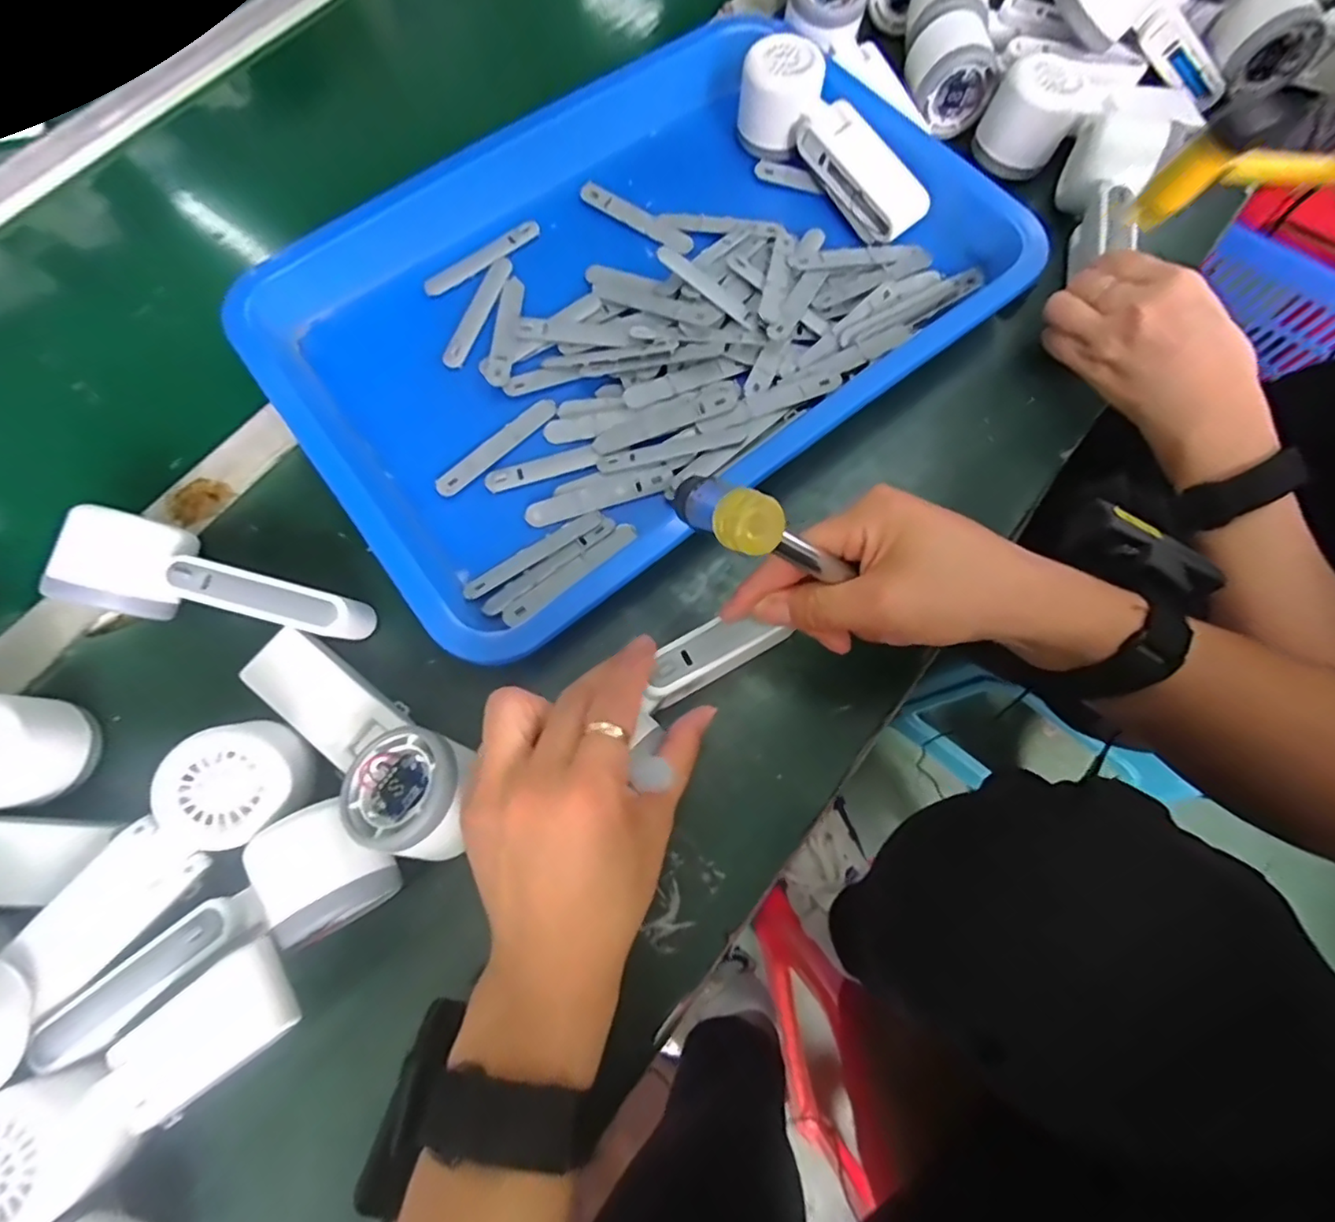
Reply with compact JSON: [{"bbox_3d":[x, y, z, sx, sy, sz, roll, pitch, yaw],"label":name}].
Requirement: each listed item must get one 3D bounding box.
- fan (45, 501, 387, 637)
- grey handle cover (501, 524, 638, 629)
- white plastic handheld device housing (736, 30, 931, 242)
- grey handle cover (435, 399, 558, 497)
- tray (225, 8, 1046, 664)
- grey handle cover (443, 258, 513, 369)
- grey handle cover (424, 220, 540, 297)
[{"bbox_3d":[-0.248,-0.009,0.331,0.159,0.054,0.056,16,74,6],"label":"fan"},{"bbox_3d":[-0.058,-0.023,0.355,0.094,0.007,0.016,-39,76,-10],"label":"grey handle cover"},{"bbox_3d":[0.118,-0.336,0.417,0.057,0.045,0.158,-37,75,-10],"label":"white plastic handheld device housing"},{"bbox_3d":[-0.111,-0.108,0.384,0.094,0.006,0.015,-43,76,-11],"label":"grey handle cover"},{"bbox_3d":[-0.032,-0.232,0.406,0.467,0.039,0.364,-36,75,-10],"label":"tray"},{"bbox_3d":[-0.134,-0.212,0.416,0.016,0.005,0.092,19,74,7],"label":"grey handle cover"},{"bbox_3d":[-0.131,-0.253,0.424,0.094,0.006,0.017,-34,75,-9],"label":"grey handle cover"}]

